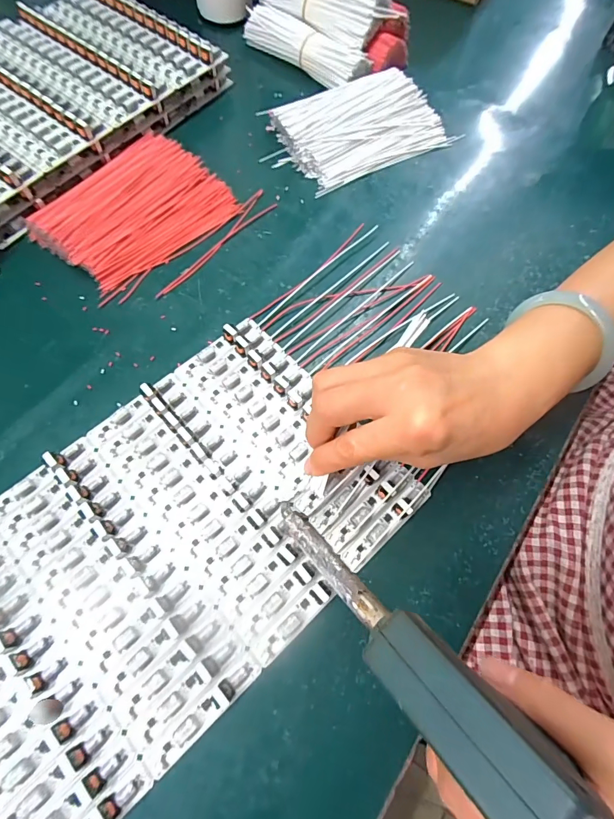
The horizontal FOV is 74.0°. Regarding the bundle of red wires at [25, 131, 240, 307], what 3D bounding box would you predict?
[{"bbox_3d":[-0.147,-0.172,0.348,0.110,0.029,0.149,42,73,13],"label":"bundle of red wires"}]

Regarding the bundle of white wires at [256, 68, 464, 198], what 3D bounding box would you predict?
[{"bbox_3d":[0.049,-0.279,0.400,0.169,0.028,0.103,-25,72,-11],"label":"bundle of white wires"}]

